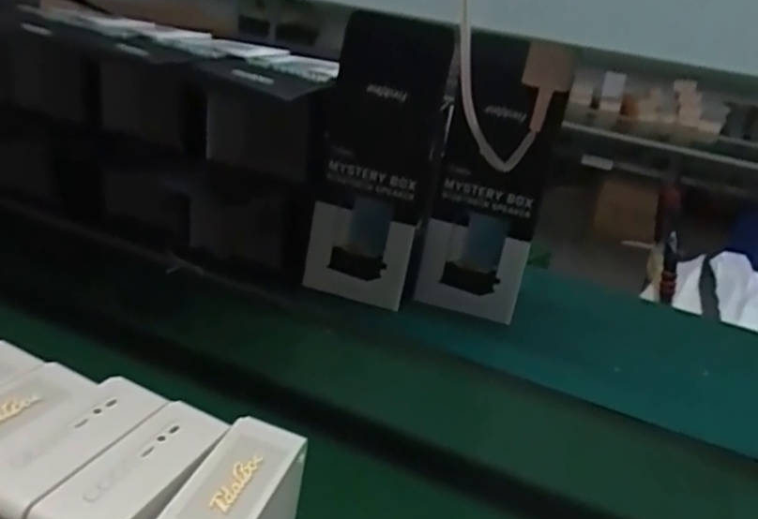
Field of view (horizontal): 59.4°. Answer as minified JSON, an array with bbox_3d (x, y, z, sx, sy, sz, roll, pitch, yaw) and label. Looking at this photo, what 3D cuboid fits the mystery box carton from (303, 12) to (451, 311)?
[{"bbox_3d":[-0.009,-0.109,0.873,0.160,0.338,0.086,8,22,-4],"label":"mystery box carton"}]

